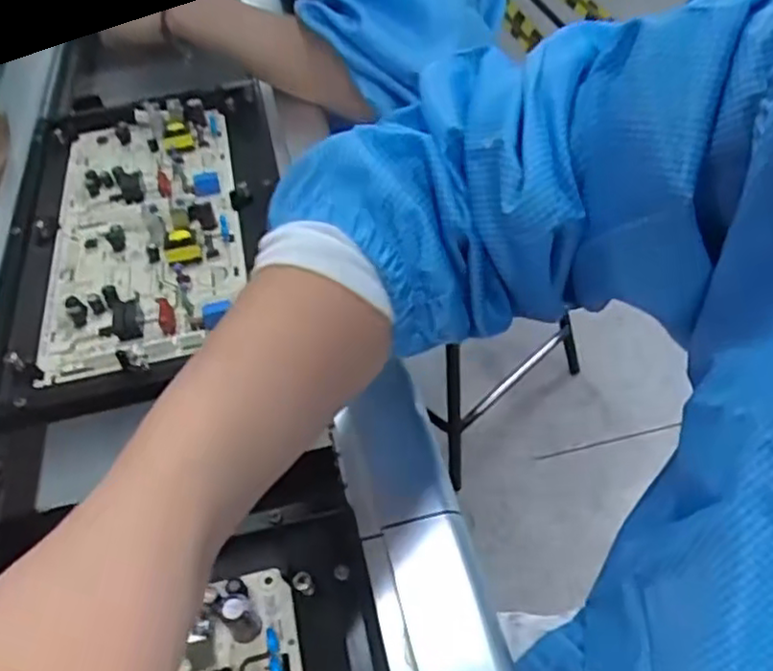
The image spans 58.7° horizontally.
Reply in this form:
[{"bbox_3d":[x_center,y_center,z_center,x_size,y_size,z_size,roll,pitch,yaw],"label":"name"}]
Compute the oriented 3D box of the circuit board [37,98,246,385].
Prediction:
[{"bbox_3d":[-0.175,-0.088,0.495,0.129,0.025,0.276,-12,48,-6],"label":"circuit board"}]

